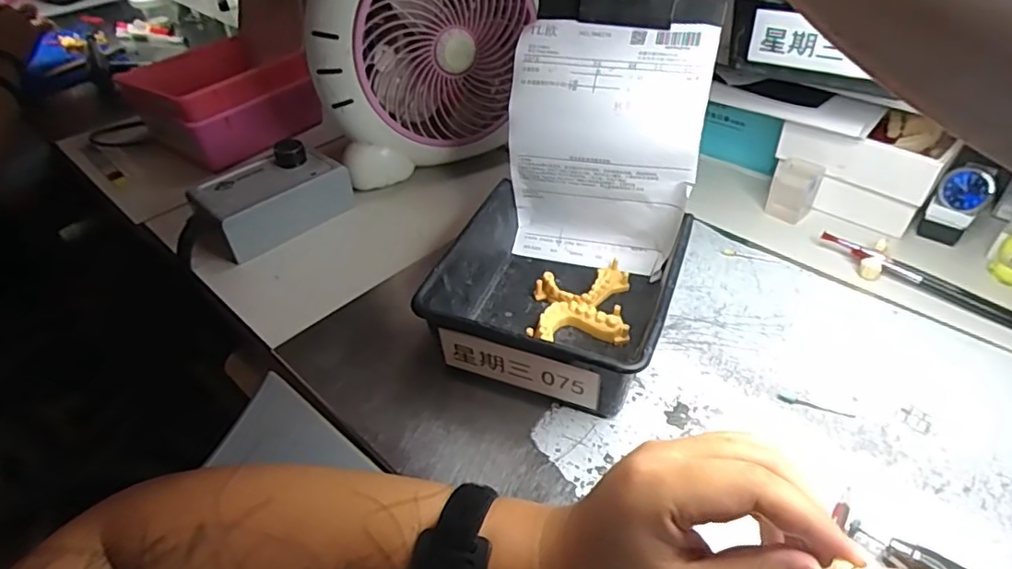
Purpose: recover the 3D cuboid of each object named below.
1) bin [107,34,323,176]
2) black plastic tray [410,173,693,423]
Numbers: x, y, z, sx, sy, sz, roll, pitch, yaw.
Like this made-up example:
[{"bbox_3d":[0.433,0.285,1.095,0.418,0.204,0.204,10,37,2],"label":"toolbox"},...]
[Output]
[{"bbox_3d":[-0.342,-0.226,0.707,0.183,0.086,0.155,26,49,28],"label":"bin"},{"bbox_3d":[0.040,0.006,0.444,0.160,0.073,0.166,15,45,19],"label":"black plastic tray"}]

